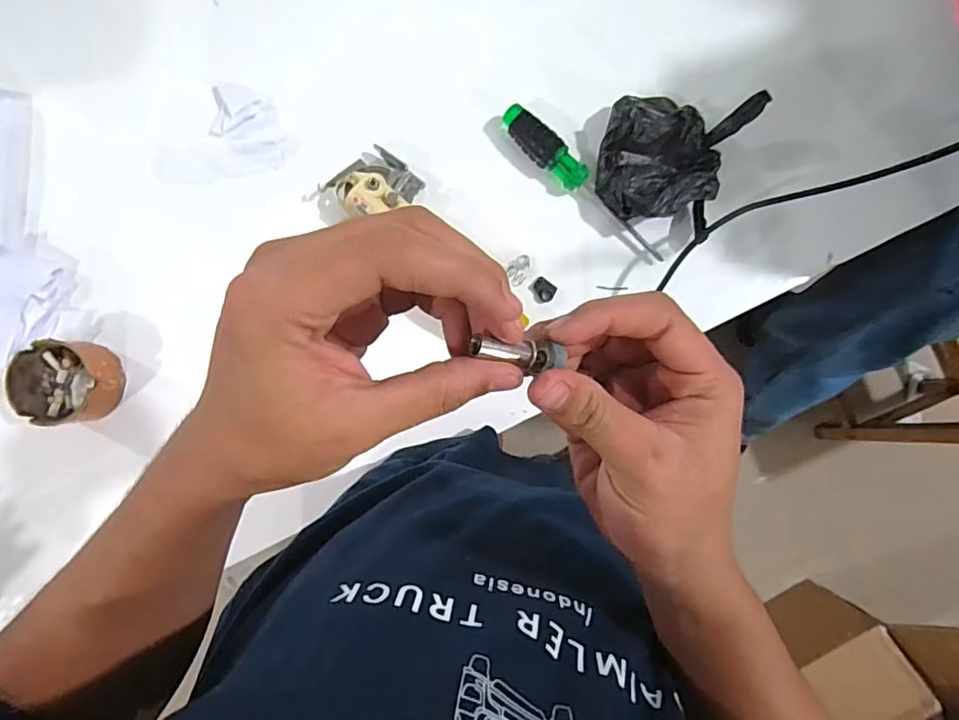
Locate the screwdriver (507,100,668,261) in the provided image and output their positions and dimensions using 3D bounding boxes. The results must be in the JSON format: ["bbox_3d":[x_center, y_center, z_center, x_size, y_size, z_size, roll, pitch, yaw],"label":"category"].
[{"bbox_3d":[0.113,-0.187,0.575,0.219,0.027,0.033,41,89,0],"label":"screwdriver"}]

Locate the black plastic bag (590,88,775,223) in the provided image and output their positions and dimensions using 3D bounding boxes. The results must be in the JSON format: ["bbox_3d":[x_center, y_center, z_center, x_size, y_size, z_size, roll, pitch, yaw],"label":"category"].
[{"bbox_3d":[0.201,-0.209,0.563,0.147,0.053,0.137,10,89,0],"label":"black plastic bag"}]

